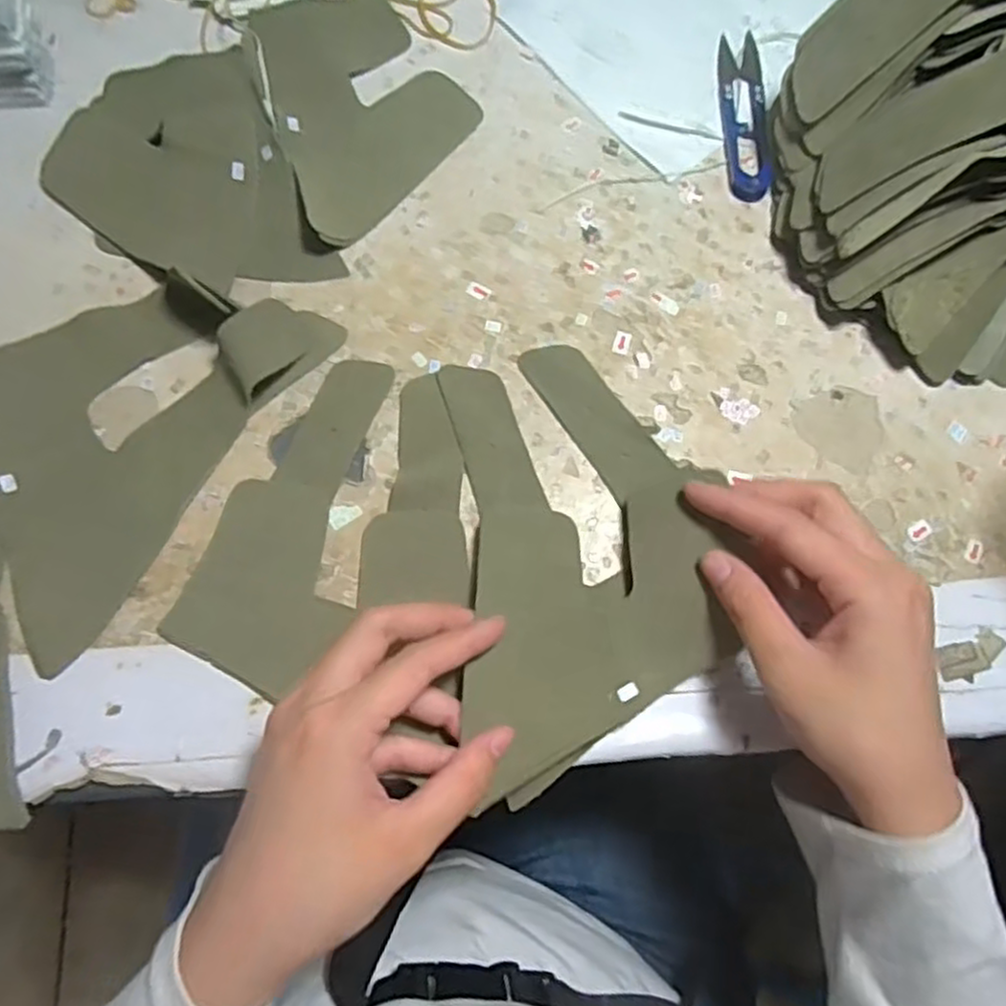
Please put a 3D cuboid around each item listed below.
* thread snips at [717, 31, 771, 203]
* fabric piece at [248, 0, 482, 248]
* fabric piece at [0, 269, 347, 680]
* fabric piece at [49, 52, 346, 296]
[{"bbox_3d":[0.126,-0.205,0.386,0.024,0.006,0.101,3,75,-1],"label":"thread snips"},{"bbox_3d":[-0.080,-0.207,0.377,0.105,0.009,0.130,-37,79,-11],"label":"fabric piece"},{"bbox_3d":[-0.175,-0.042,0.322,0.125,0.023,0.180,37,77,8],"label":"fabric piece"},{"bbox_3d":[-0.159,-0.159,0.358,0.109,0.016,0.146,-24,77,-8],"label":"fabric piece"}]

